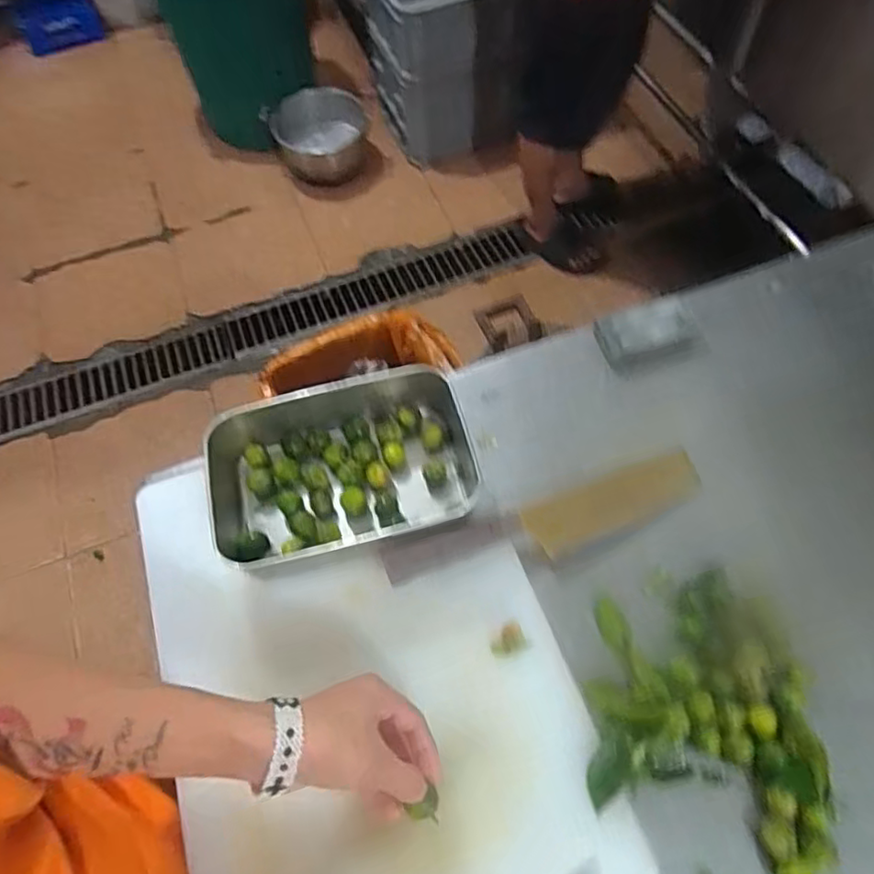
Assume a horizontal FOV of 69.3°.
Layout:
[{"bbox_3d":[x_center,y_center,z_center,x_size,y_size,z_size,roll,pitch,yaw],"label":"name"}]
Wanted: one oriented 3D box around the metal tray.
[{"bbox_3d":[-0.088,0.023,0.565,0.238,0.065,0.135,-13,61,-4],"label":"metal tray"}]

